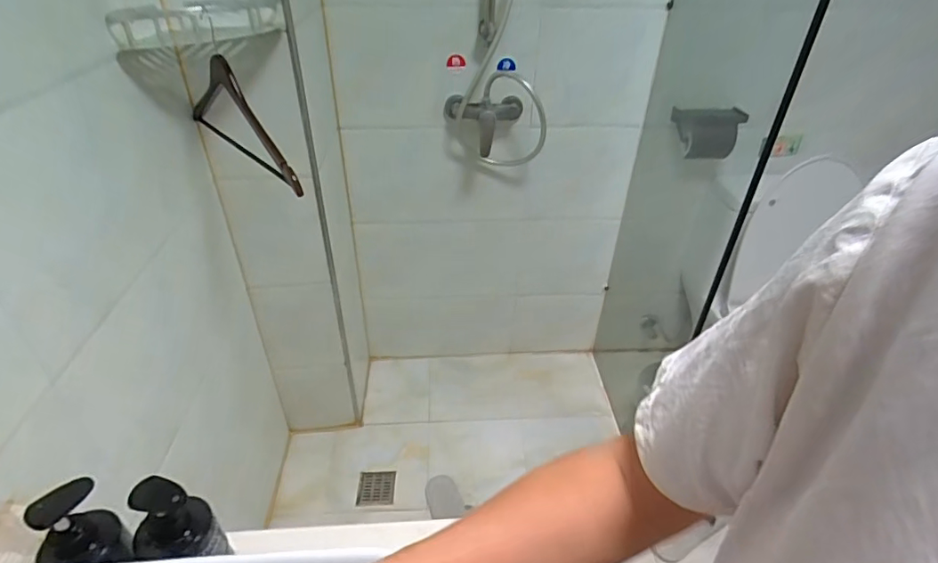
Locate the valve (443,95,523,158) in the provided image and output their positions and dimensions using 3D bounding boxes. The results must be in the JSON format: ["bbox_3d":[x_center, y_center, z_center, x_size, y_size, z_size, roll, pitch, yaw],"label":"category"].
[{"bbox_3d":[0.039,-0.417,1.399,0.214,0.156,0.097,1,36,-1],"label":"valve"}]

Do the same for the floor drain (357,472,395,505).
[{"bbox_3d":[-0.275,0.615,1.515,0.108,0.009,0.108,9,37,-13],"label":"floor drain"}]

